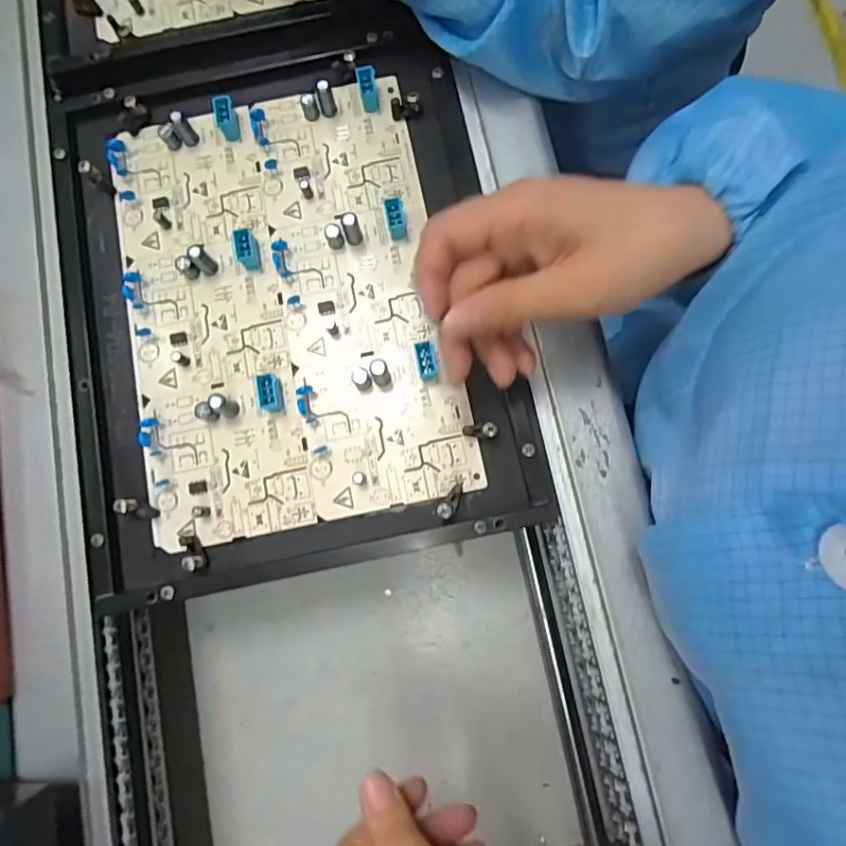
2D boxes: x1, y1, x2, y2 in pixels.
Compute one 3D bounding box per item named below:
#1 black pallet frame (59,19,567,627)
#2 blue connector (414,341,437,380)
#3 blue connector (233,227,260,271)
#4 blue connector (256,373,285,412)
[{"bbox_3d":[-0.081,-0.078,0.321,0.257,0.022,0.318,-11,80,-3],"label":"black pallet frame"},{"bbox_3d":[0.002,-0.036,0.319,0.011,0.011,0.020,-9,78,-1],"label":"blue connector"},{"bbox_3d":[-0.105,-0.104,0.330,0.012,0.014,0.021,-11,78,-2],"label":"blue connector"},{"bbox_3d":[-0.087,-0.017,0.316,0.013,0.013,0.020,-5,78,-1],"label":"blue connector"}]

